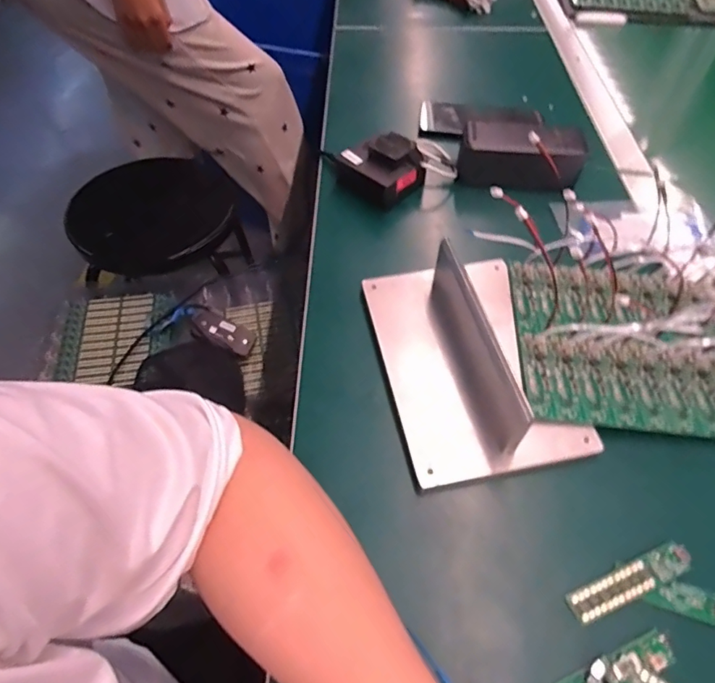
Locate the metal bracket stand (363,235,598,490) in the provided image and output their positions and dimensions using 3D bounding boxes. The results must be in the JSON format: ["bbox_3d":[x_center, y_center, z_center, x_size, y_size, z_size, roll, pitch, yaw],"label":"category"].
[{"bbox_3d":[0.088,-0.001,0.386,0.132,0.054,0.199,-10,55,-8],"label":"metal bracket stand"}]

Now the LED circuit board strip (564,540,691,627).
[{"bbox_3d":[0.172,0.152,0.310,0.084,0.007,0.018,-18,57,-13],"label":"LED circuit board strip"}]

